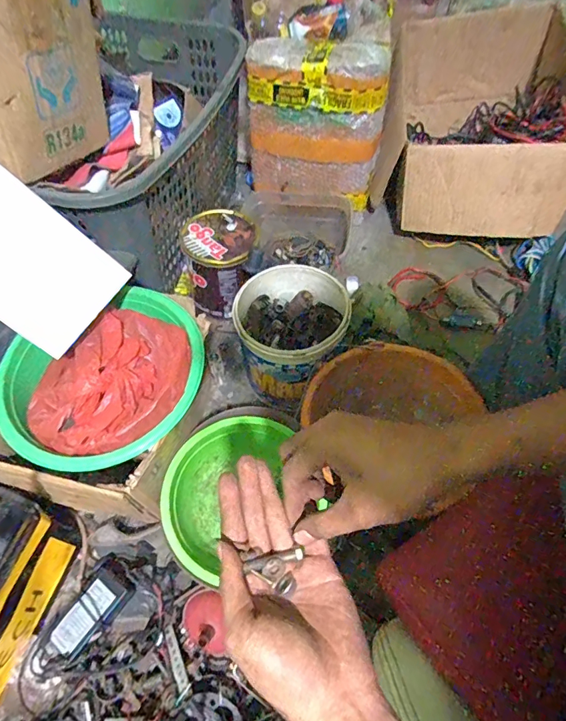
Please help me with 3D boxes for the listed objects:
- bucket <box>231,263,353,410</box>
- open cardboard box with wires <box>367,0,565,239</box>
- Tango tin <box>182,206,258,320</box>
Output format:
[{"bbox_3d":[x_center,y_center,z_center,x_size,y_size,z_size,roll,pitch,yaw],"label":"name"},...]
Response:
[{"bbox_3d":[0.014,-0.045,0.746,0.178,0.159,0.178,-1,58,1],"label":"bucket"},{"bbox_3d":[0.449,-0.568,1.016,0.391,0.241,0.594,11,59,9],"label":"open cardboard box with wires"},{"bbox_3d":[-0.118,-0.192,0.867,0.139,0.139,0.153,-3,58,0],"label":"Tango tin"}]

